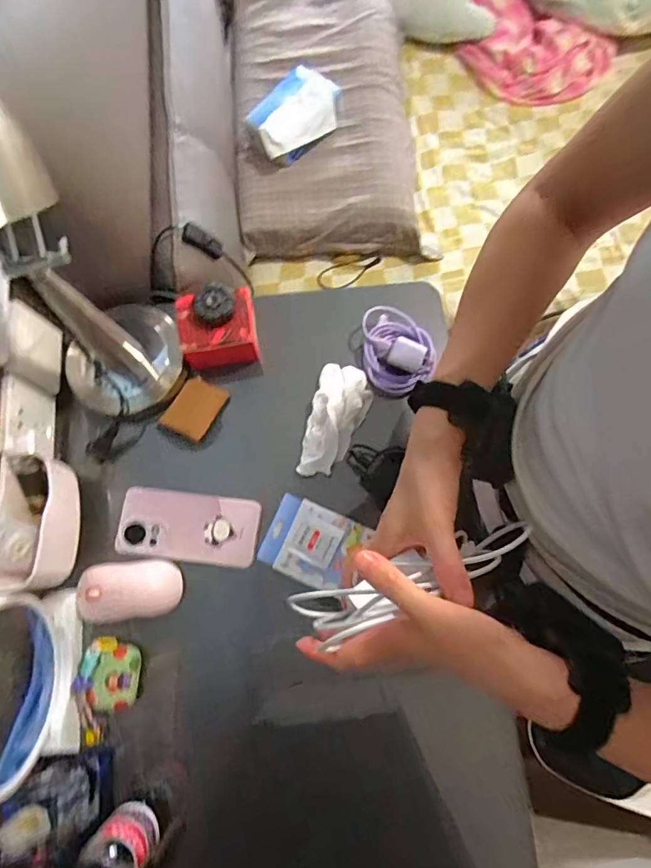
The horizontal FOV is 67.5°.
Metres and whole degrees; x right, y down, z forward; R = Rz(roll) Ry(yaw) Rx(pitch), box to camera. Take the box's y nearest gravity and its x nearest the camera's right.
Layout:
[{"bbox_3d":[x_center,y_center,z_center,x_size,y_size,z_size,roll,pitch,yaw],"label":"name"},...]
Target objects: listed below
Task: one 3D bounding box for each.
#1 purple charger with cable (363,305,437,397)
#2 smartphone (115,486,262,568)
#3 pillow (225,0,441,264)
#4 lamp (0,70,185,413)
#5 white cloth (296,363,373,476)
[{"bbox_3d":[0.092,-0.111,0.622,0.088,0.041,0.109,-11,76,-2],"label":"purple charger with cable"},{"bbox_3d":[-0.160,0.109,0.576,0.160,0.010,0.080,6,76,2],"label":"smartphone"},{"bbox_3d":[-0.031,-0.866,1.039,0.341,0.145,1.082,-6,76,-1],"label":"pillow"},{"bbox_3d":[-0.261,-0.153,0.466,0.138,0.390,0.171,-40,78,-9],"label":"lamp"},{"bbox_3d":[0.014,-0.018,0.596,0.066,0.024,0.139,13,76,4],"label":"white cloth"}]

